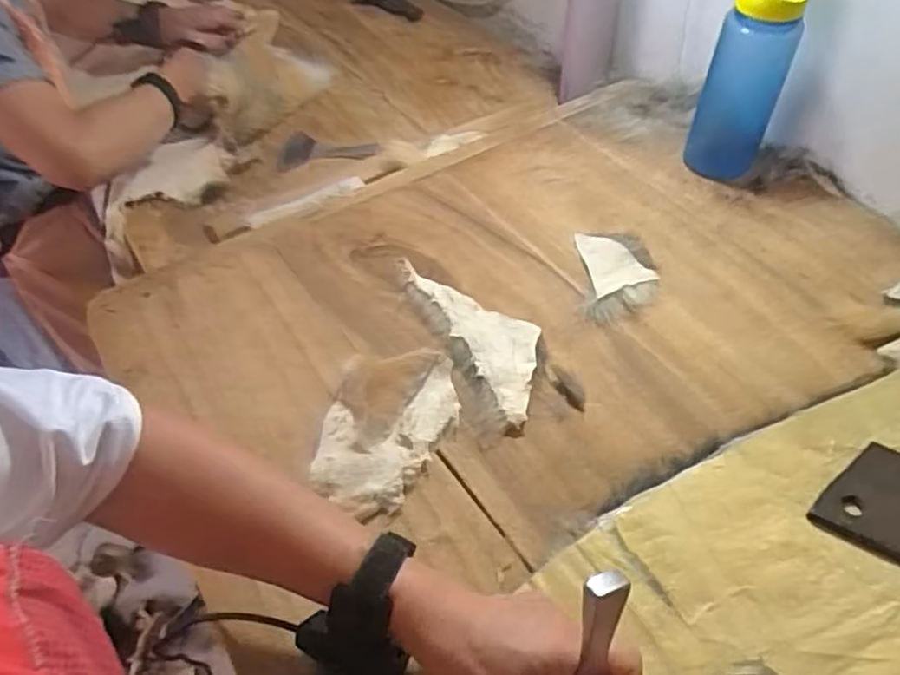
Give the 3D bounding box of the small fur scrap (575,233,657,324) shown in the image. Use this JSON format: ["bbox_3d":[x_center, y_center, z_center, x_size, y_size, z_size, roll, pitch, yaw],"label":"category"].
[{"bbox_3d":[0.172,-0.067,0.682,0.071,0.020,0.110,-2,48,1],"label":"small fur scrap"}]

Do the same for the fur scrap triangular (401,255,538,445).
[{"bbox_3d":[0.030,-0.001,0.633,0.088,0.018,0.218,-18,50,-13],"label":"fur scrap triangular"}]

